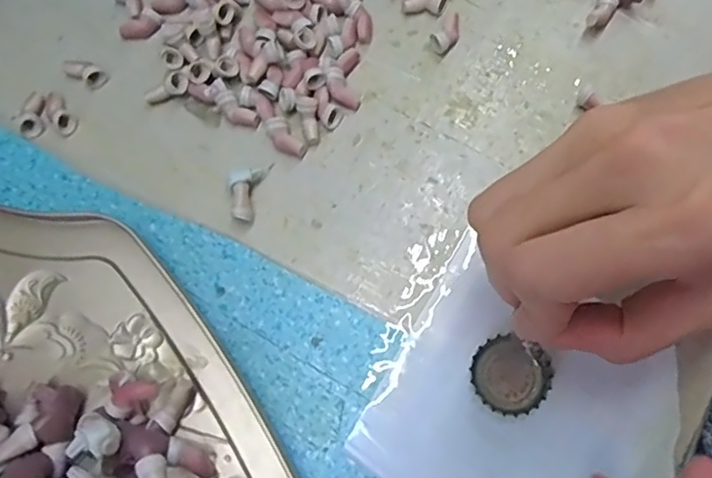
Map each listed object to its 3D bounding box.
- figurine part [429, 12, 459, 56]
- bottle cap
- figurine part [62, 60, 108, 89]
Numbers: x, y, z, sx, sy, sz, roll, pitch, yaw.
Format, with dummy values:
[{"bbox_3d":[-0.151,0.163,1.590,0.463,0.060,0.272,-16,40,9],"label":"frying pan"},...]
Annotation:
[{"bbox_3d":[0.040,-0.093,0.262,0.012,0.008,0.018,7,73,4],"label":"figurine part"},{"bbox_3d":[0.058,0.050,0.216,0.027,0.008,0.029,-1,73,2],"label":"bottle cap"},{"bbox_3d":[-0.124,-0.076,0.264,0.019,0.005,0.009,25,75,9],"label":"figurine part"}]

